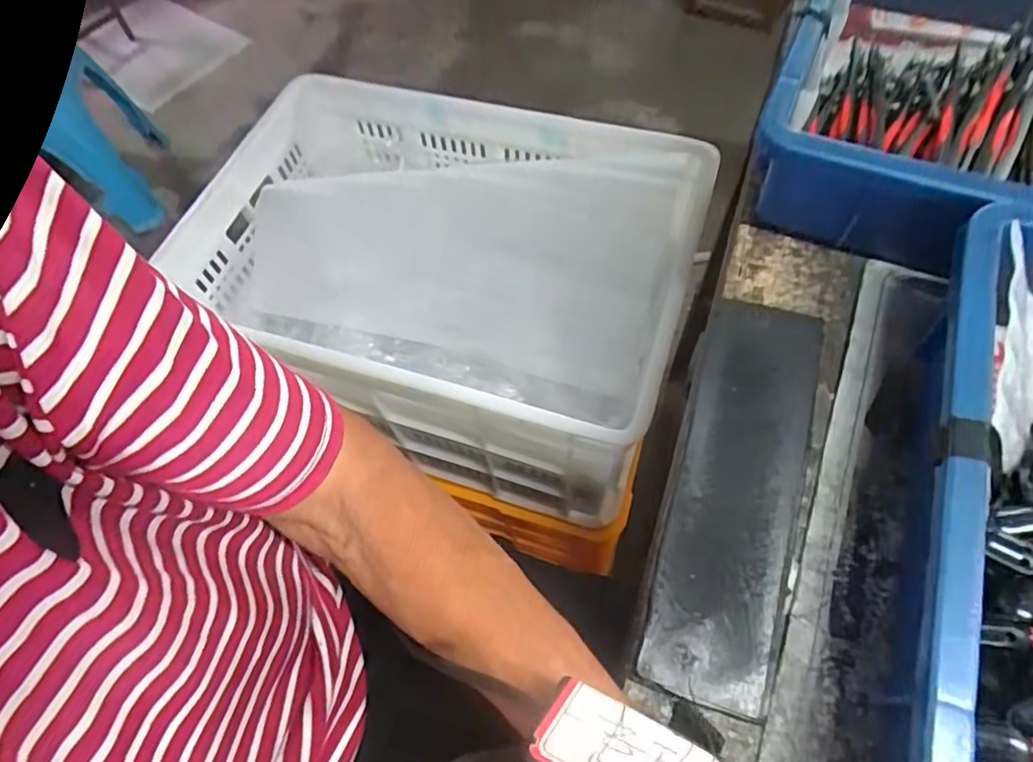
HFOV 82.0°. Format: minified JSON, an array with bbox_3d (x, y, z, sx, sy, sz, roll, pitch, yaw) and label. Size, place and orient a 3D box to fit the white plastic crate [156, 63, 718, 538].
[{"bbox_3d":[-0.071,-0.113,0.636,0.470,0.194,0.327,15,64,12],"label":"white plastic crate"}]

